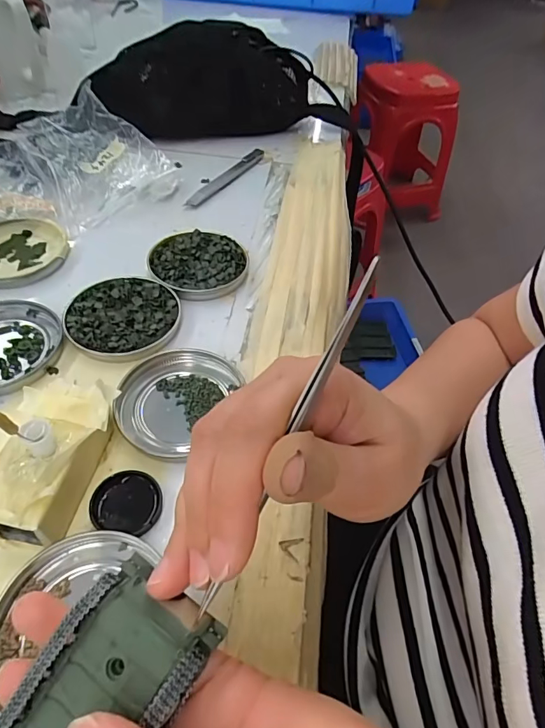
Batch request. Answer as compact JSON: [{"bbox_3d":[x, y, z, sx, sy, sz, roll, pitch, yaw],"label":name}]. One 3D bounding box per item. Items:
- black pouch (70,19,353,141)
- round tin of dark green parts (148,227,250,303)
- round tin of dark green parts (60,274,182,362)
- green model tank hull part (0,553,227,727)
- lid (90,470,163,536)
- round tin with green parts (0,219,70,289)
[{"bbox_3d":[-0.055,-0.317,0.514,0.279,0.098,0.044,-6,51,-9],"label":"black pouch"},{"bbox_3d":[-0.059,-0.083,0.370,0.077,0.012,0.075,2,50,-2],"label":"round tin of dark green parts"},{"bbox_3d":[-0.106,-0.034,0.327,0.076,0.010,0.075,2,50,-2],"label":"round tin of dark green parts"},{"bbox_3d":[-0.059,0.112,0.138,0.043,0.018,0.093,30,76,20],"label":"green model tank hull part"},{"bbox_3d":[-0.077,0.072,0.243,0.037,0.006,0.031,7,50,2],"label":"lid"},{"bbox_3d":[-0.208,-0.091,0.370,0.079,0.013,0.074,2,50,-2],"label":"round tin with green parts"}]

